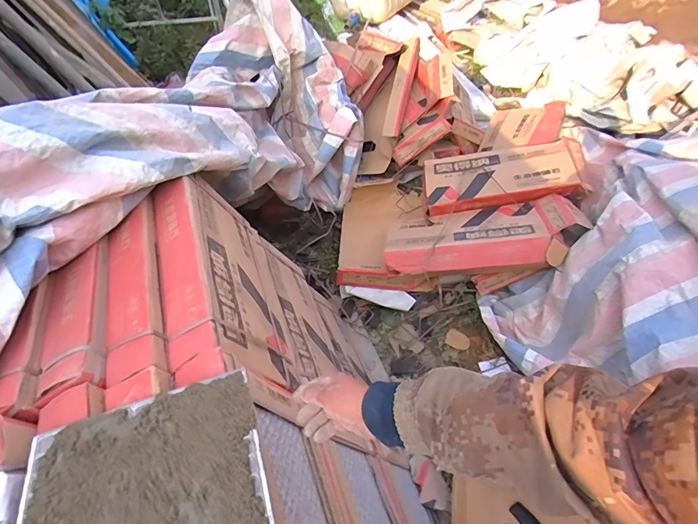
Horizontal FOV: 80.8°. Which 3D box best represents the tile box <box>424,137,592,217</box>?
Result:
[{"bbox_3d":[0.655,-0.376,1.764,0.642,0.079,0.327,-8,53,12],"label":"tile box"}]

